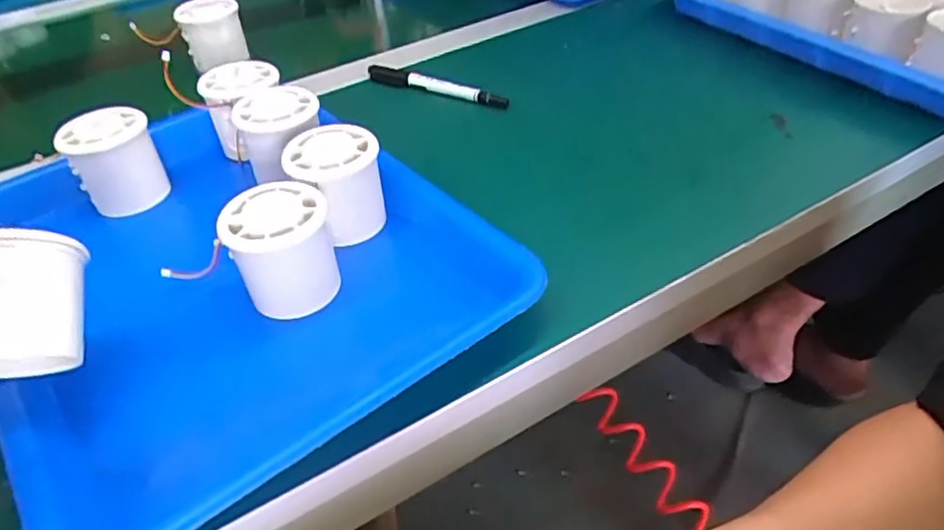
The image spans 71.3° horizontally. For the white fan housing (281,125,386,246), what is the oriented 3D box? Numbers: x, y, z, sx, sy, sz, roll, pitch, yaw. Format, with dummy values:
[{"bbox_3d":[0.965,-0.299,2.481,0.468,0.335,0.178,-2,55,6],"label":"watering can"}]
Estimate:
[{"bbox_3d":[-0.082,-0.049,0.408,0.056,0.057,0.058,-23,44,-18],"label":"white fan housing"}]

